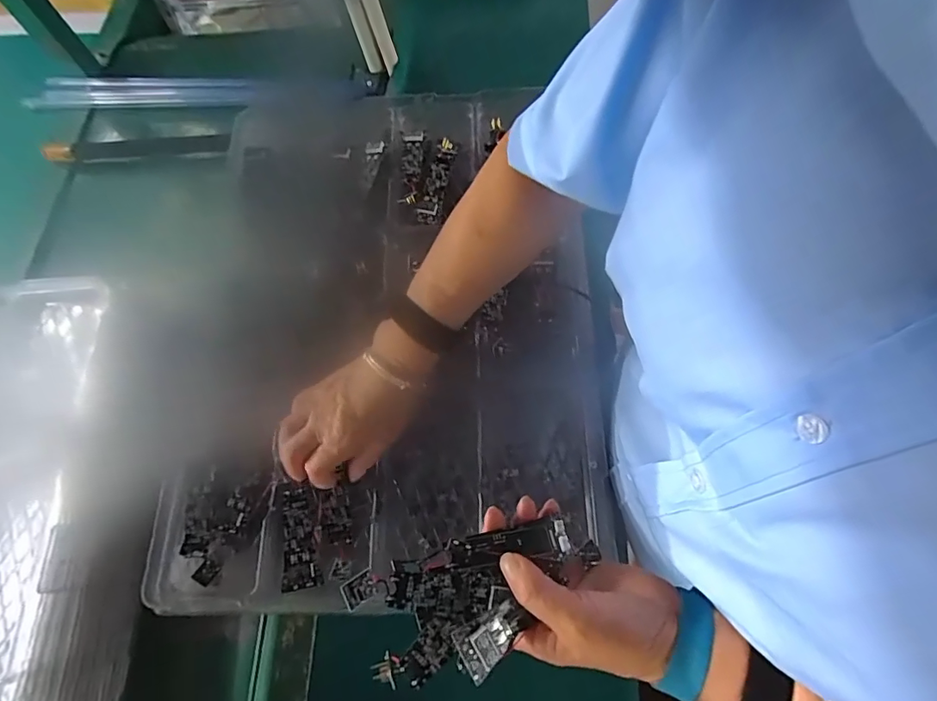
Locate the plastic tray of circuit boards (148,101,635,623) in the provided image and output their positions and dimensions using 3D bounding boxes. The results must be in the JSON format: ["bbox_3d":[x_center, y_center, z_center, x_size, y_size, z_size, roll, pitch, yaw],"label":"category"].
[{"bbox_3d":[-0.091,-0.050,0.508,0.420,0.048,0.540,-5,68,1],"label":"plastic tray of circuit boards"}]

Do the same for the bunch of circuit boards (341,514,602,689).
[{"bbox_3d":[0.009,0.155,0.311,0.153,0.034,0.072,-18,68,-5],"label":"bunch of circuit boards"}]

